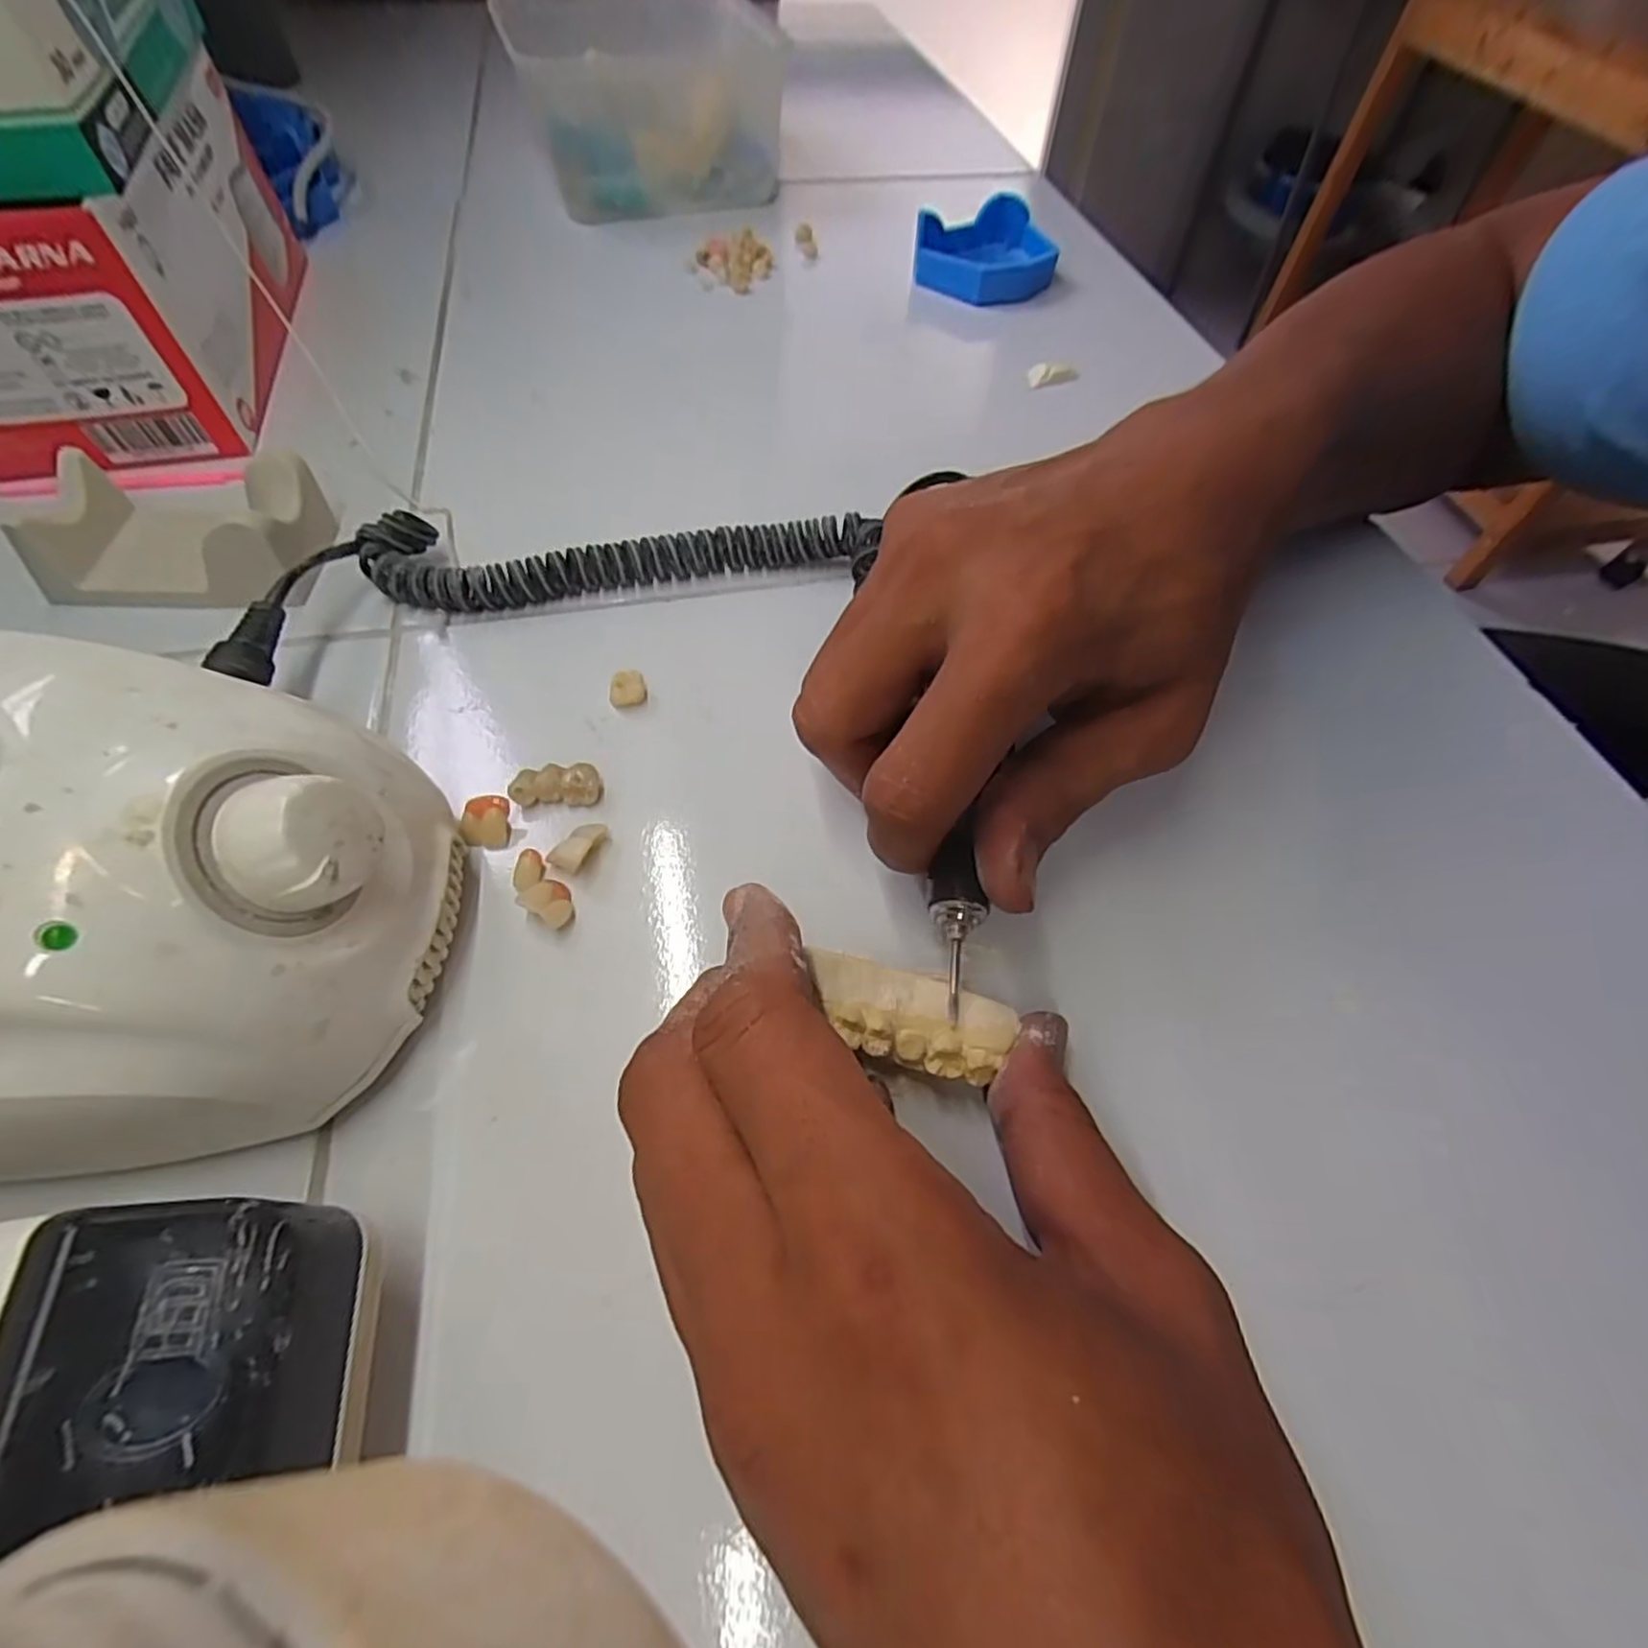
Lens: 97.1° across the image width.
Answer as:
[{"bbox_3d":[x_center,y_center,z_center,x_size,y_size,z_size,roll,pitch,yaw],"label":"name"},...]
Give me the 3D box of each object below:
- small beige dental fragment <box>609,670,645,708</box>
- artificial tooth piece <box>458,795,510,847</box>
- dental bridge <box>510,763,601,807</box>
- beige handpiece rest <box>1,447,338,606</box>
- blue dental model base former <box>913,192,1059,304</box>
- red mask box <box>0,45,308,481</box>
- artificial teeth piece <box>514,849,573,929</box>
[{"bbox_3d":[-0.067,-0.045,0.247,0.012,0.009,0.010,-17,60,-12],"label":"small beige dental fragment"},{"bbox_3d":[-0.101,-0.001,0.217,0.013,0.009,0.012,3,58,0],"label":"artificial tooth piece"},{"bbox_3d":[-0.083,-0.012,0.226,0.026,0.008,0.012,-4,58,-5],"label":"dental bridge"},{"bbox_3d":[-0.228,-0.107,0.259,0.090,0.029,0.049,0,58,-2],"label":"beige handpiece rest"},{"bbox_3d":[0.094,-0.321,0.413,0.085,0.024,0.069,-37,77,-24],"label":"blue dental model base former"},{"bbox_3d":[-0.305,-0.245,0.313,0.102,0.080,0.185,-10,58,-8],"label":"red mask box"},{"bbox_3d":[-0.081,0.019,0.207,0.013,0.008,0.024,-39,66,-23],"label":"artificial teeth piece"}]

